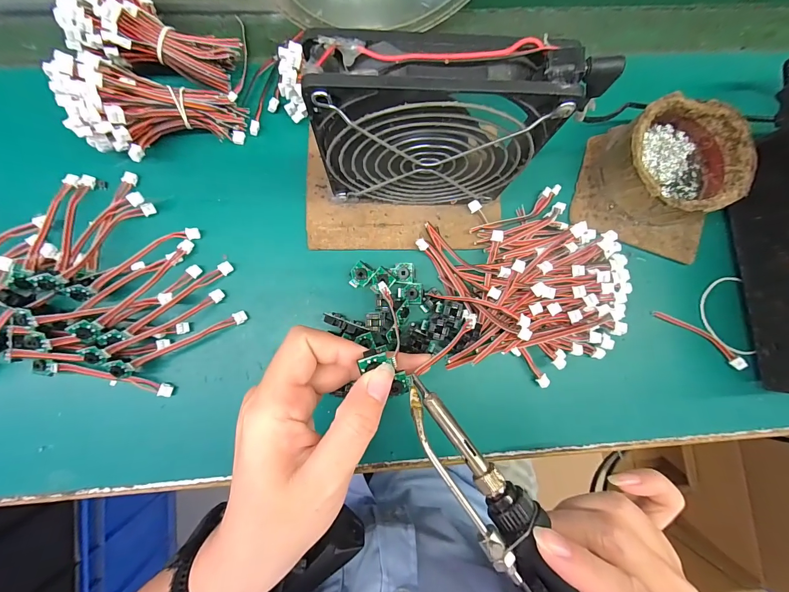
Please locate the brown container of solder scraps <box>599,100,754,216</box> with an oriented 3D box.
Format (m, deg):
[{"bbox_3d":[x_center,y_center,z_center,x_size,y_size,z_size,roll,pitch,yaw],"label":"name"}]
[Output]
[{"bbox_3d":[0.204,-0.097,0.251,0.081,0.041,0.081,0,86,-3],"label":"brown container of solder scraps"}]

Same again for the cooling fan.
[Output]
[{"bbox_3d":[0.021,-0.087,0.197,0.121,0.128,0.028,0,86,-3],"label":"cooling fan"}]

